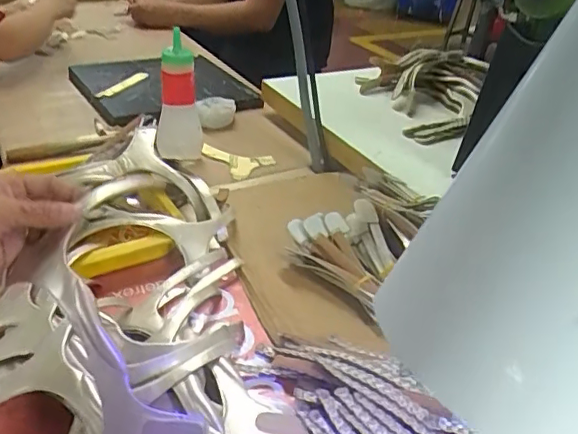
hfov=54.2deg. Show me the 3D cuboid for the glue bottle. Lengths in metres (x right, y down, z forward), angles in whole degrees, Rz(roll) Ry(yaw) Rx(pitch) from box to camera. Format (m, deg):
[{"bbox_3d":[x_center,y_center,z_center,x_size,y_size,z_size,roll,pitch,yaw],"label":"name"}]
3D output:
[{"bbox_3d":[-0.168,-0.182,0.846,0.067,0.171,0.047,-2,33,-11],"label":"glue bottle"}]

